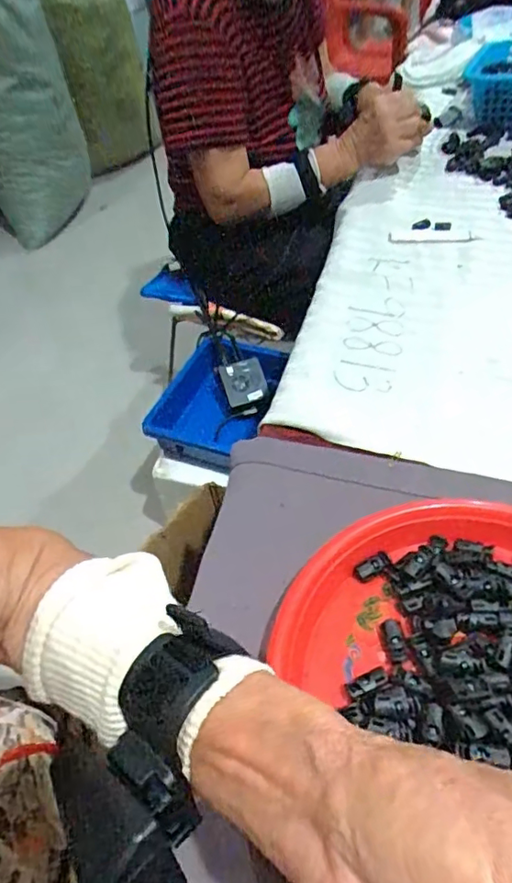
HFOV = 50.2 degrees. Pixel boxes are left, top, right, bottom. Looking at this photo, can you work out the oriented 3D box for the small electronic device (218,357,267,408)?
[{"bbox_3d":[-0.022,-0.101,0.927,0.071,0.070,0.021,-17,15,4],"label":"small electronic device"}]

